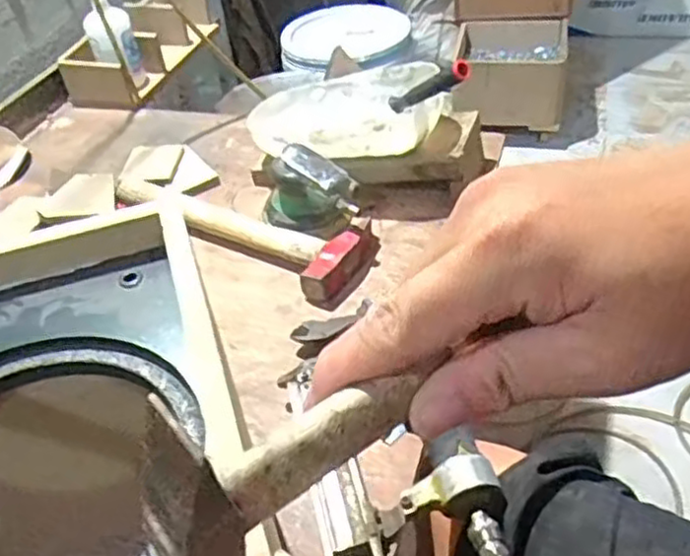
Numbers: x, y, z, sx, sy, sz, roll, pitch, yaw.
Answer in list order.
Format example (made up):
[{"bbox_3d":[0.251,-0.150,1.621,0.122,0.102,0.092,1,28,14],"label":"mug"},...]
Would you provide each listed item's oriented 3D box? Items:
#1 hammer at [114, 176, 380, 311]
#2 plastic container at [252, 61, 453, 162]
[{"bbox_3d":[-0.130,-0.065,0.878,0.351,0.049,0.117,20,48,28],"label":"hammer"},{"bbox_3d":[-0.003,-0.225,0.915,0.249,0.069,0.165,1,42,10],"label":"plastic container"}]

